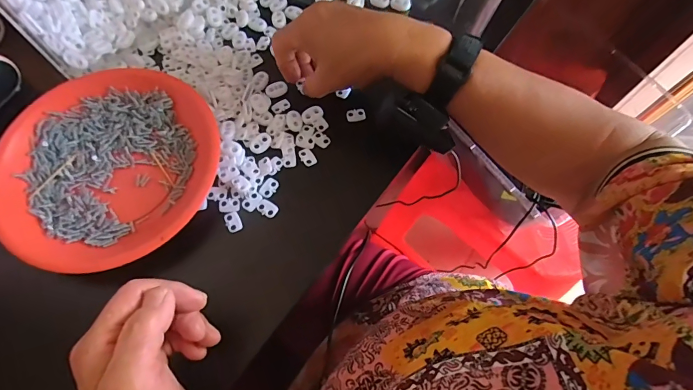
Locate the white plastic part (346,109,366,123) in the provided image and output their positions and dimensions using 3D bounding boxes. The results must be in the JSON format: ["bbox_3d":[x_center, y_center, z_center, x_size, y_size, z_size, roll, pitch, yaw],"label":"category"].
[{"bbox_3d":[0.010,-0.080,0.393,0.018,0.005,0.014,-11,67,-3],"label":"white plastic part"}]

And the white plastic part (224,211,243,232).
[{"bbox_3d":[-0.101,0.024,0.350,0.013,0.005,0.018,-21,68,-7],"label":"white plastic part"}]

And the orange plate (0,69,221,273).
[{"bbox_3d":[-0.214,-0.030,0.355,0.192,0.024,0.187,-1,67,1],"label":"orange plate"}]

